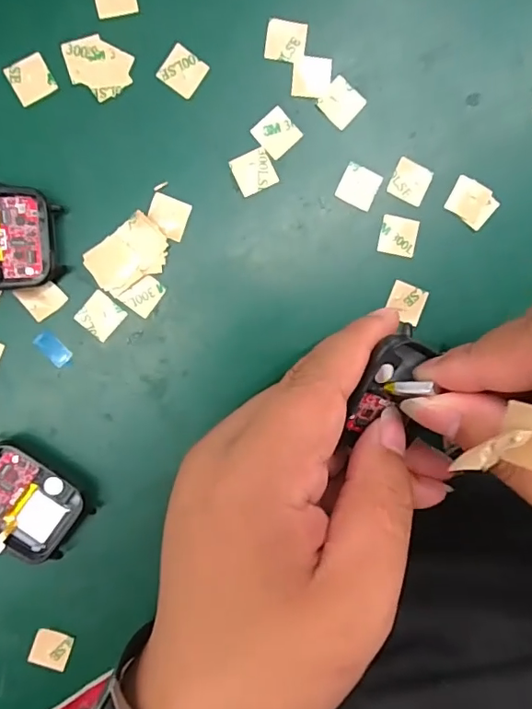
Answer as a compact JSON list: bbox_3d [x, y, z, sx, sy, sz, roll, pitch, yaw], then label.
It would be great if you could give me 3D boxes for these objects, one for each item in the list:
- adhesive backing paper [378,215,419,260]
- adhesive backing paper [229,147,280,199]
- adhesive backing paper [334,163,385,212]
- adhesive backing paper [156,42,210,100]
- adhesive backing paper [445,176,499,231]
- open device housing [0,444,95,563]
[{"bbox_3d":[0.055,-0.049,0.212,0.015,0.004,0.015,10,94,-3],"label":"adhesive backing paper"},{"bbox_3d":[-0.005,-0.073,0.206,0.016,0.004,0.016,-25,98,-2],"label":"adhesive backing paper"},{"bbox_3d":[0.038,-0.068,0.207,0.015,0.004,0.015,23,92,-6],"label":"adhesive backing paper"},{"bbox_3d":[-0.032,-0.110,0.201,0.016,0.004,0.016,35,91,-9],"label":"adhesive backing paper"},{"bbox_3d":[0.085,-0.063,0.212,0.019,0.004,0.016,34,91,-6],"label":"adhesive backing paper"},{"bbox_3d":[-0.096,0.059,0.203,0.046,0.013,0.034,42,90,-6],"label":"open device housing"}]

